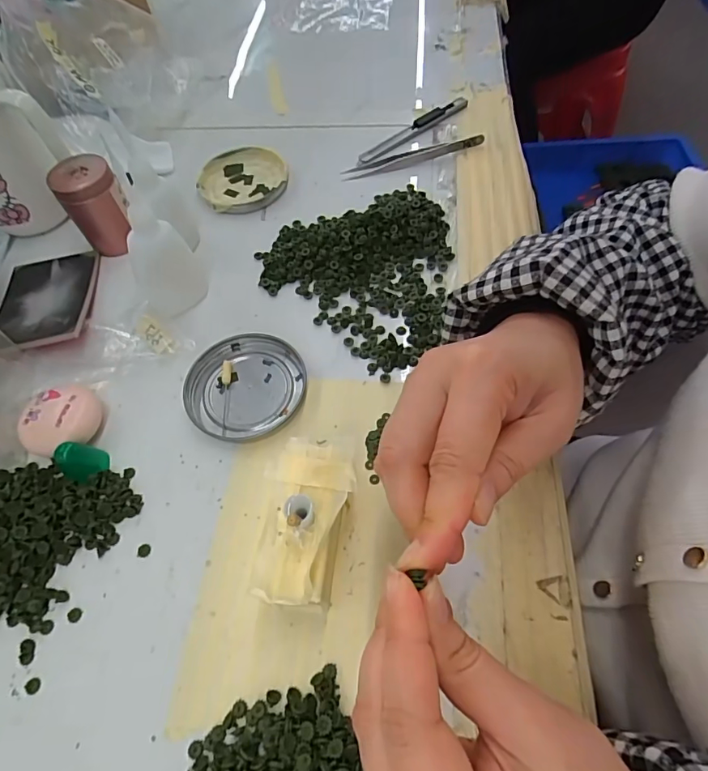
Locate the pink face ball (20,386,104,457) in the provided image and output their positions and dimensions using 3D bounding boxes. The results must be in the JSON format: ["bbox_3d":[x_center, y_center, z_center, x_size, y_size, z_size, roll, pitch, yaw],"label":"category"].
[{"bbox_3d":[-0.185,0.022,0.299,0.045,0.020,0.038,-23,61,-10],"label":"pink face ball"}]

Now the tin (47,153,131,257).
[{"bbox_3d":[-0.203,-0.142,0.371,0.043,0.060,0.050,-33,62,-13],"label":"tin"}]

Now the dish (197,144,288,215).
[{"bbox_3d":[-0.100,-0.187,0.426,0.078,0.011,0.079,-2,59,4],"label":"dish"}]

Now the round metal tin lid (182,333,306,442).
[{"bbox_3d":[-0.073,0.000,0.314,0.075,0.008,0.077,4,60,5],"label":"round metal tin lid"}]

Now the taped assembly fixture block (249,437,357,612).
[{"bbox_3d":[-0.023,0.072,0.252,0.048,0.038,0.085,0,60,3],"label":"taped assembly fixture block"}]

